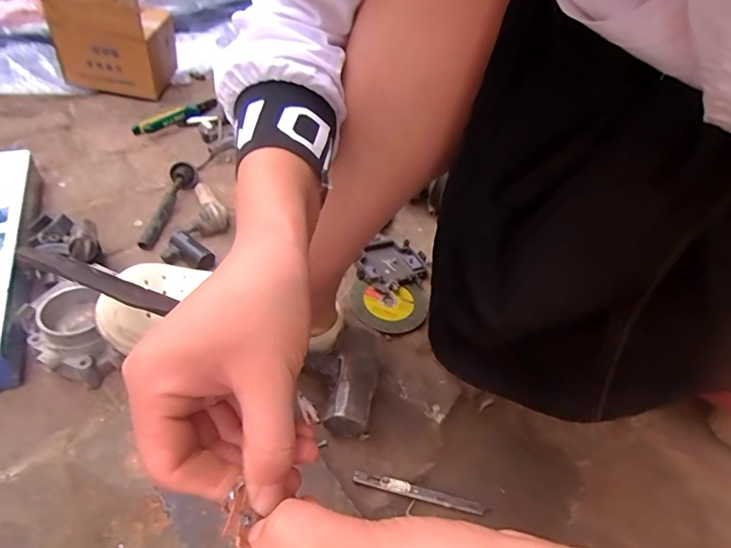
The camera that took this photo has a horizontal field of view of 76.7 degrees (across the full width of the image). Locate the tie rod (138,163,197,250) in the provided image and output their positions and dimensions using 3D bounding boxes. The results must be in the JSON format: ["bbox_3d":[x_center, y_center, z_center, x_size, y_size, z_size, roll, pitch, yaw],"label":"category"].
[{"bbox_3d":[-0.290,-0.101,0.675,0.035,0.019,0.165,11,61,5],"label":"tie rod"}]

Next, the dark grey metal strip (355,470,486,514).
[{"bbox_3d":[0.049,0.205,0.433,0.121,0.006,0.012,13,43,5],"label":"dark grey metal strip"}]

